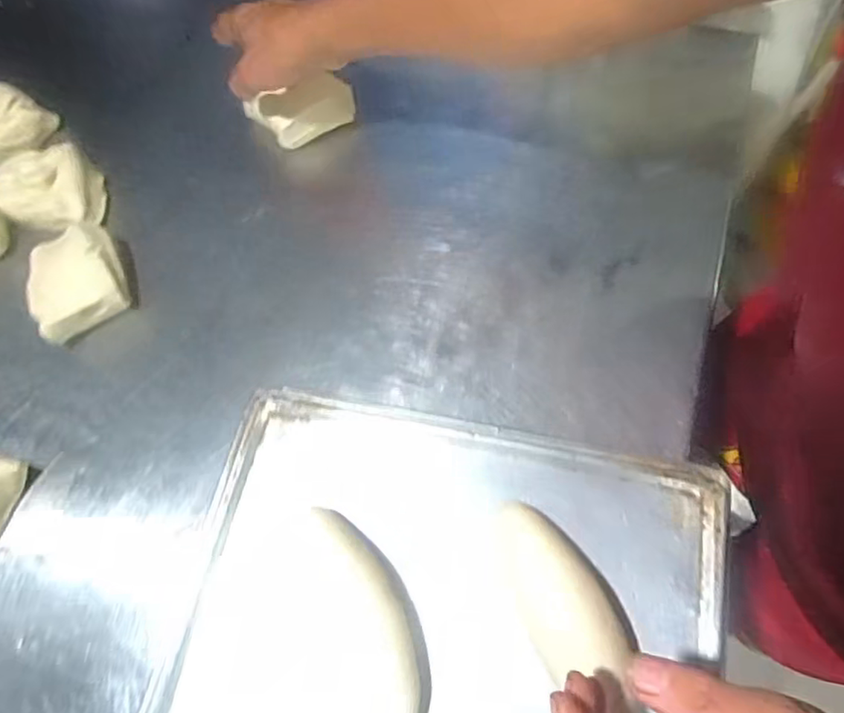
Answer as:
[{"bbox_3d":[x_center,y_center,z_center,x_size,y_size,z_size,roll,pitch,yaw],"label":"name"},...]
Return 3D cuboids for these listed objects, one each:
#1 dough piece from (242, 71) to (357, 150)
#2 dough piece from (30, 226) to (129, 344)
[{"bbox_3d":[-0.113,-0.234,0.566,0.099,0.035,0.046,-18,60,-9],"label":"dough piece"},{"bbox_3d":[-0.293,-0.064,0.507,0.078,0.036,0.094,-29,65,-6],"label":"dough piece"}]

